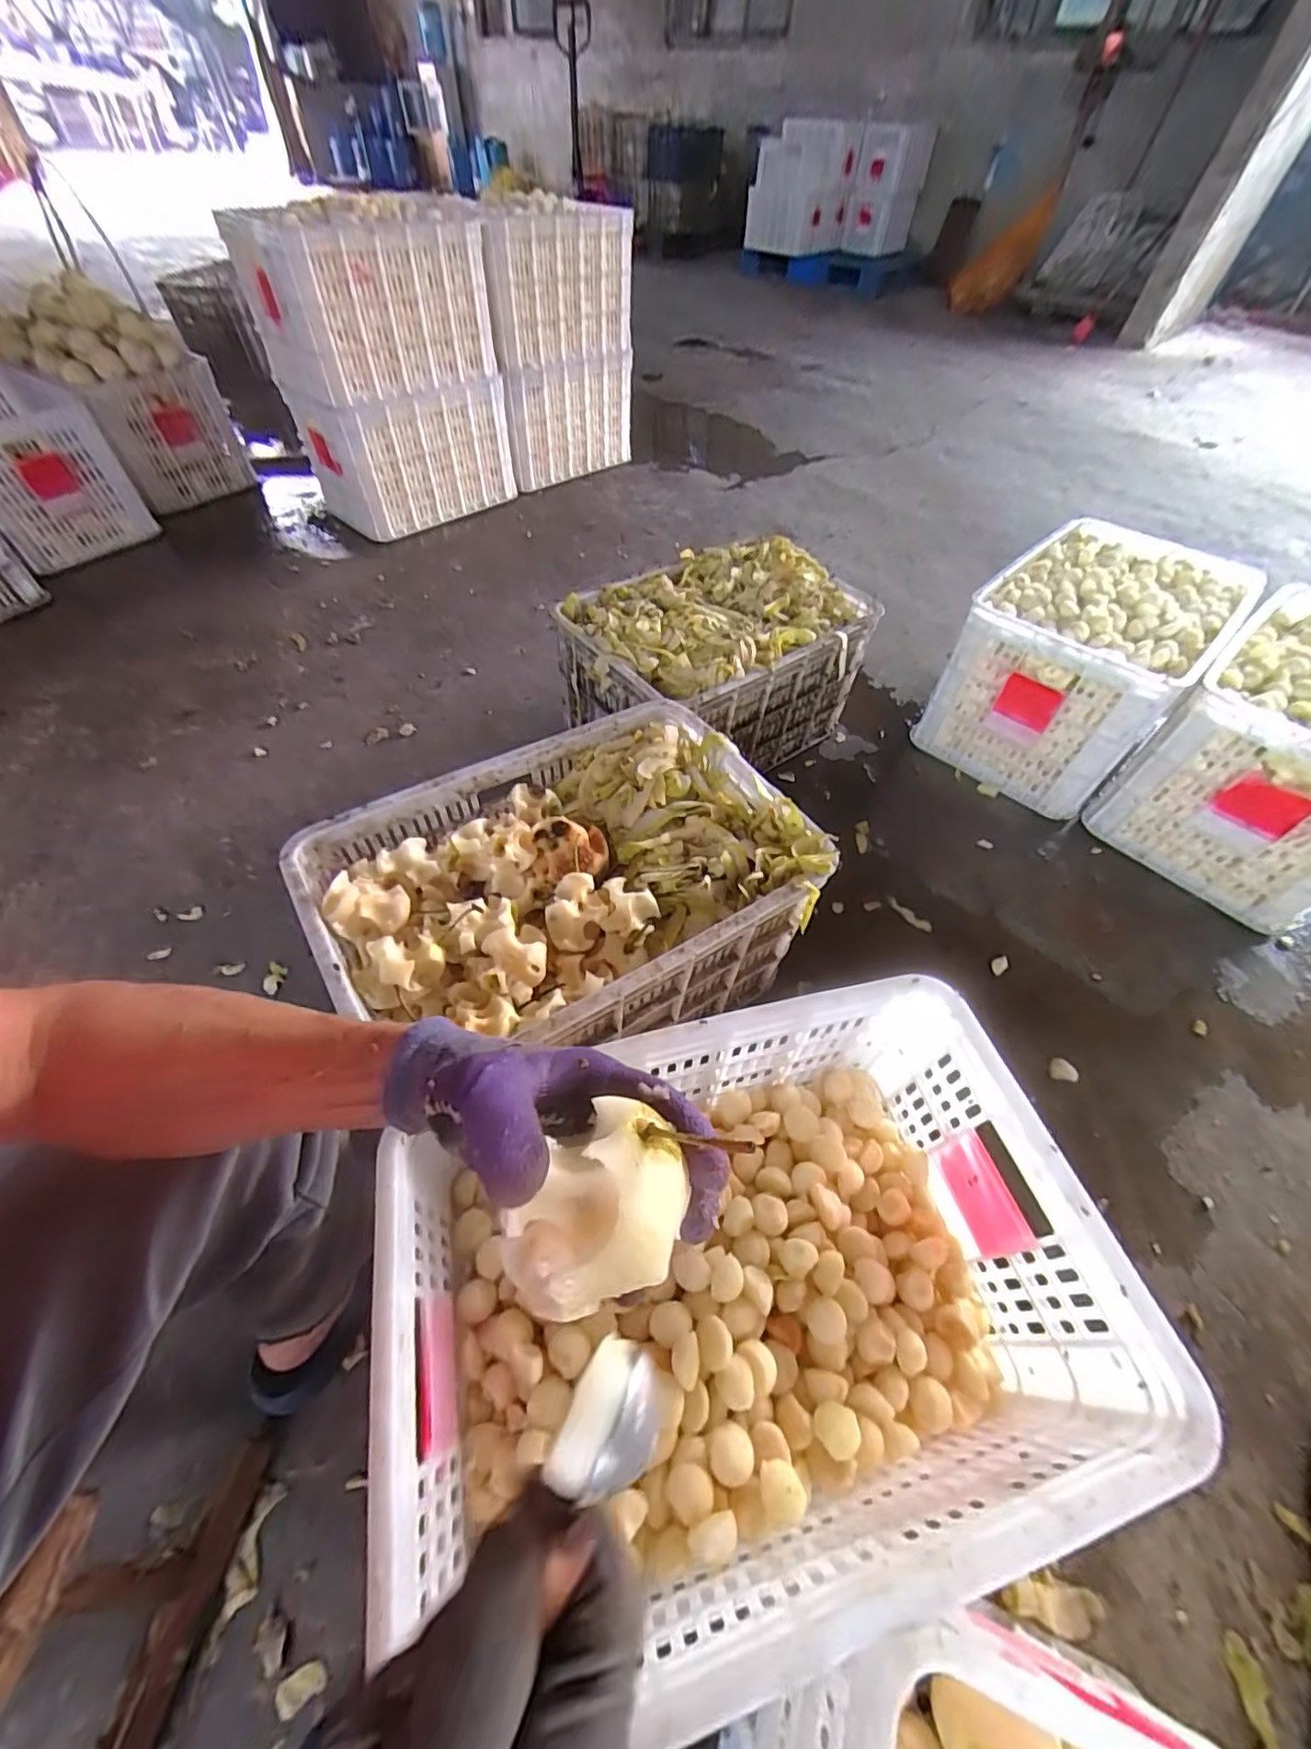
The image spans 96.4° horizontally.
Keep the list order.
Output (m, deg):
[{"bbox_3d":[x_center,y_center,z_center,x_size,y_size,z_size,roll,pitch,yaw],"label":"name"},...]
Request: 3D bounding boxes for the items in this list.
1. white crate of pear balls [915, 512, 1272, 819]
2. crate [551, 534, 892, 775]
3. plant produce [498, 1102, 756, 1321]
[{"bbox_3d":[0.835,-0.423,1.176,0.353,0.312,0.518,38,60,24],"label":"white crate of pear balls"},{"bbox_3d":[0.106,-0.392,1.106,0.489,0.266,0.342,-32,60,-24],"label":"crate"},{"bbox_3d":[-0.017,0.127,0.226,0.057,0.048,0.084,34,59,22],"label":"plant produce"}]

